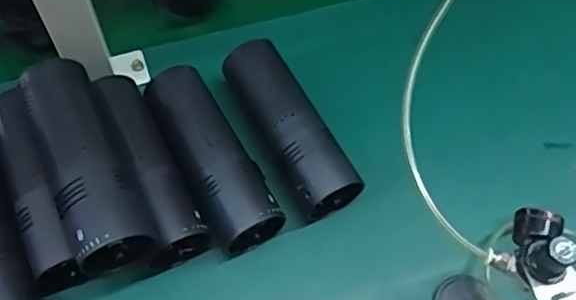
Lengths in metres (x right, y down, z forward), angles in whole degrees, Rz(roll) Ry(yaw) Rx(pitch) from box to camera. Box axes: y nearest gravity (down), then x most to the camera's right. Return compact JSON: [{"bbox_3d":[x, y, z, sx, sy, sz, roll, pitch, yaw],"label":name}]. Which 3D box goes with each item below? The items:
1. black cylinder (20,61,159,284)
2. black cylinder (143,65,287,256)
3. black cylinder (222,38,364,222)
[{"bbox_3d":[-0.153,0.006,0.433,0.059,0.050,0.170,-23,66,-15],"label":"black cylinder"},{"bbox_3d":[-0.069,0.004,0.496,0.057,0.062,0.167,-26,66,-16],"label":"black cylinder"},{"bbox_3d":[-0.004,-0.017,0.517,0.059,0.055,0.165,-26,66,-16],"label":"black cylinder"}]

